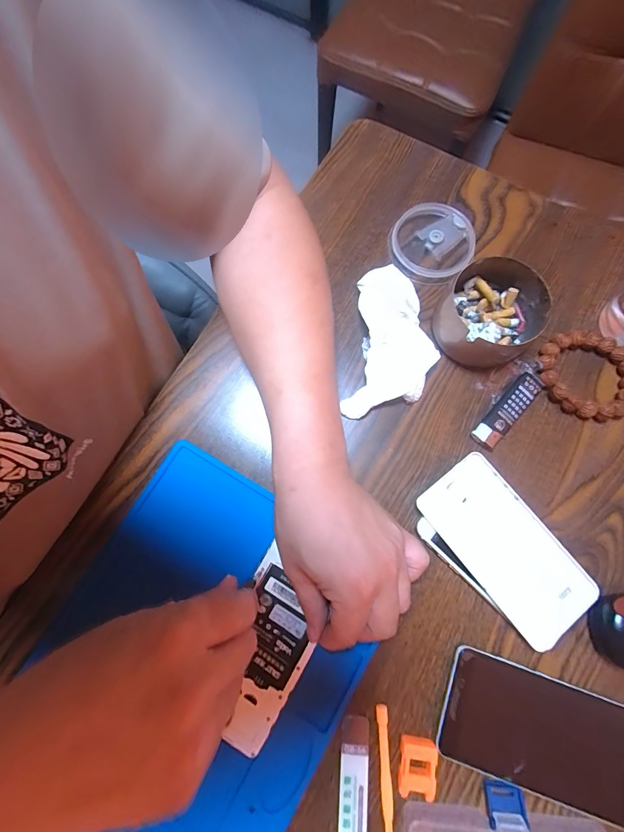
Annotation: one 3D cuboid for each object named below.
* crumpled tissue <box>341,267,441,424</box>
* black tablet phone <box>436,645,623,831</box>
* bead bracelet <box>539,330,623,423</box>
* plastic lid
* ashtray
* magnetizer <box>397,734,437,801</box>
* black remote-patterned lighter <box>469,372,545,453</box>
[{"bbox_3d":[0.072,-0.069,0.333,0.079,0.020,0.140,2,77,1],"label":"crumpled tissue"},{"bbox_3d":[0.176,0.238,0.265,0.154,0.009,0.076,19,78,5],"label":"black tablet phone"},{"bbox_3d":[0.252,-0.037,0.326,0.086,0.016,0.077,19,78,5],"label":"bead bracelet"},{"bbox_3d":[0.119,-0.172,0.357,0.080,0.015,0.080,0,77,1],"label":"plastic lid"},{"bbox_3d":[0.160,-0.090,0.323,0.085,0.045,0.083,0,77,1],"label":"ashtray"},{"bbox_3d":[0.077,0.257,0.261,0.025,0.010,0.035,9,77,3],"label":"magnetizer"},{"bbox_3d":[0.176,-0.005,0.321,0.023,0.012,0.080,41,81,9],"label":"black remote-patterned lighter"}]

